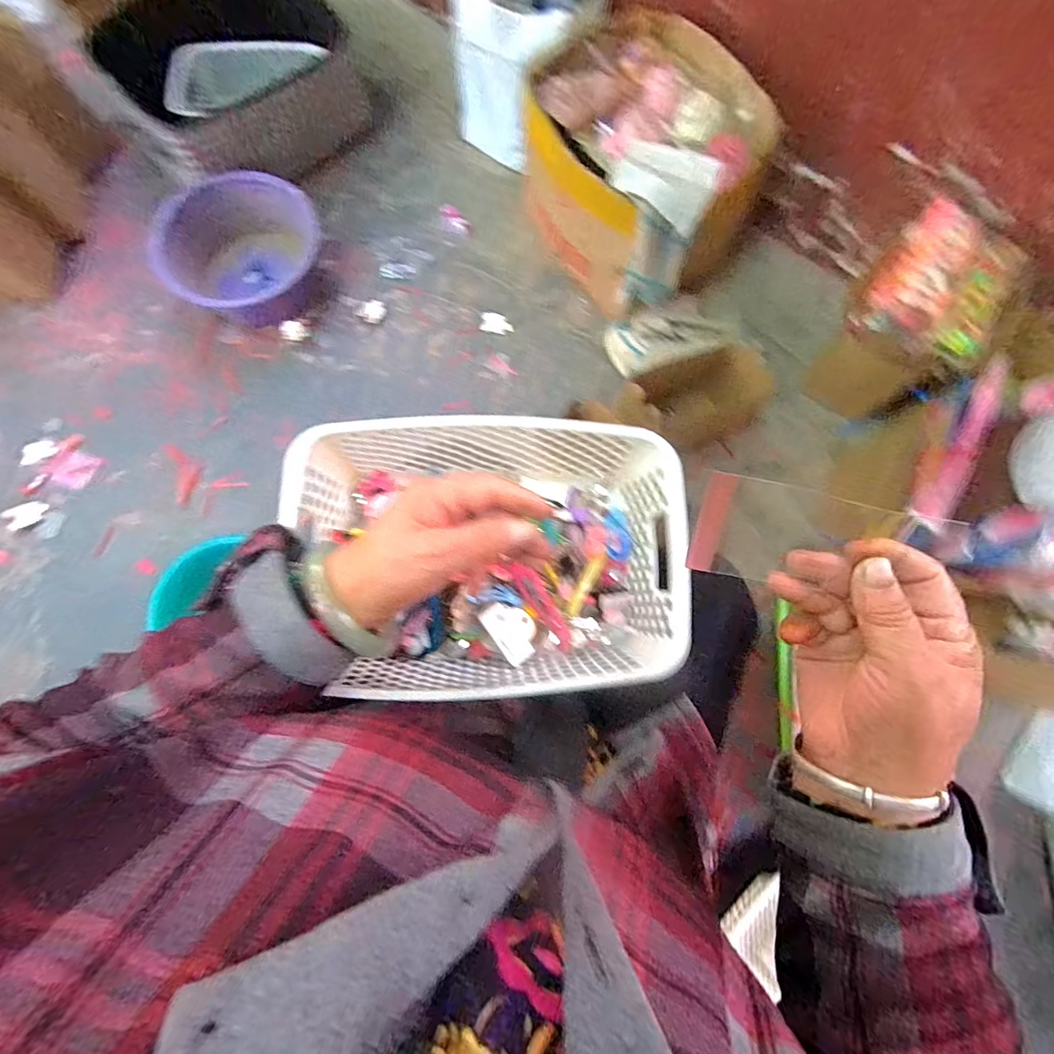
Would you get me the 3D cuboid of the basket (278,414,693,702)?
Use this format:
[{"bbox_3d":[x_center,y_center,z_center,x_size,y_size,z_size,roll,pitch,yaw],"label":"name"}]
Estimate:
[{"bbox_3d":[-0.017,0.019,0.378,0.301,0.114,0.240,-5,76,-3],"label":"basket"}]

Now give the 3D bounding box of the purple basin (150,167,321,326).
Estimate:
[{"bbox_3d":[-0.526,-0.524,0.886,0.259,0.116,0.270,18,76,3],"label":"purple basin"}]

